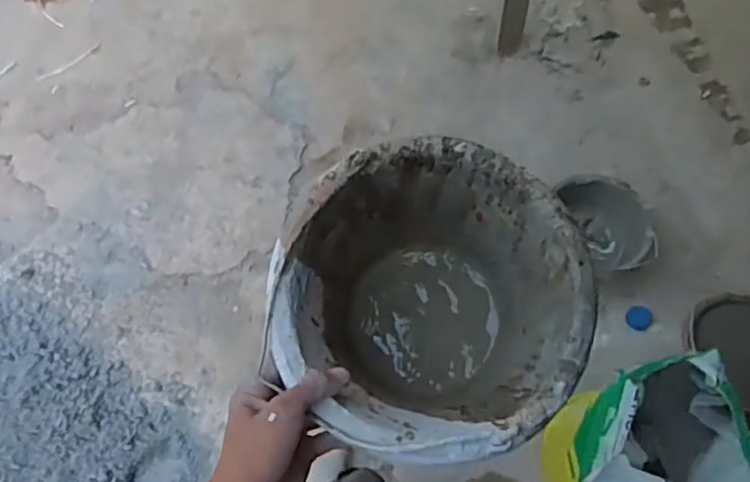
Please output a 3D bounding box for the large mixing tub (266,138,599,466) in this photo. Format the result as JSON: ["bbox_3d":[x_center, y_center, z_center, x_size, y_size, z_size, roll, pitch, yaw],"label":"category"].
[{"bbox_3d":[0.044,0.066,0.559,0.236,0.170,0.240,0,70,0],"label":"large mixing tub"}]

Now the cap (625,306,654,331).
[{"bbox_3d":[0.626,0.184,1.491,0.060,0.010,0.057,-4,76,16],"label":"cap"}]

